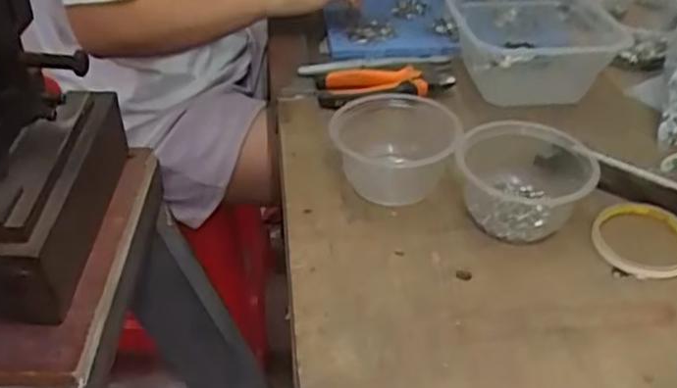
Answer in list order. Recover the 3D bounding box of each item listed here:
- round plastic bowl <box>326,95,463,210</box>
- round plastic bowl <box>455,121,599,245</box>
[{"bbox_3d":[0.052,-0.043,0.634,0.112,0.061,0.104,0,37,0],"label":"round plastic bowl"},{"bbox_3d":[0.165,-0.019,0.603,0.109,0.064,0.114,0,37,0],"label":"round plastic bowl"}]

